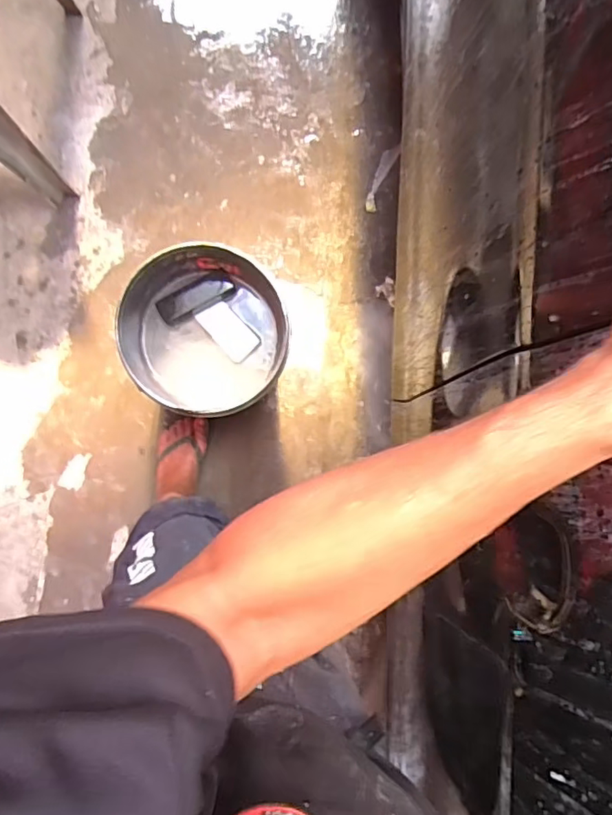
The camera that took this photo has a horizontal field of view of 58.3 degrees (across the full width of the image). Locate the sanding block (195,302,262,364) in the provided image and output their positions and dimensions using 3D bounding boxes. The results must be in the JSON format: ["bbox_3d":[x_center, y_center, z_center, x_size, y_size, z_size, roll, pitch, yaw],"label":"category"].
[{"bbox_3d":[-0.151,-0.152,1.079,0.070,0.016,0.125,-42,91,-2],"label":"sanding block"}]

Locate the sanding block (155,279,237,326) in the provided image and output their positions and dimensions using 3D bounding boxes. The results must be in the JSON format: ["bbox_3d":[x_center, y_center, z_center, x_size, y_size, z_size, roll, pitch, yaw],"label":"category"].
[{"bbox_3d":[-0.212,-0.212,1.071,0.147,0.024,0.055,-26,91,-3],"label":"sanding block"}]

